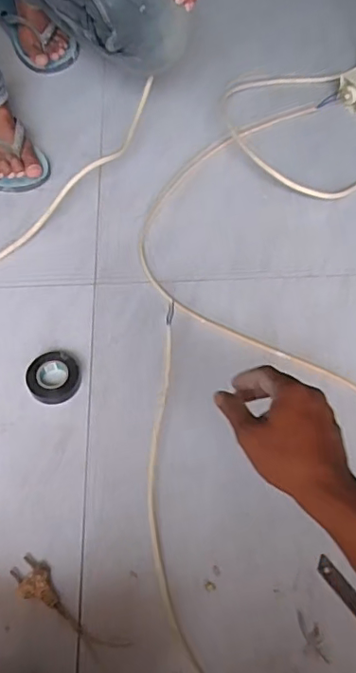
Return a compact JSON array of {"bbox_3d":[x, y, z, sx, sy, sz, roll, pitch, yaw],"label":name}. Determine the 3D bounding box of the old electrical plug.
[{"bbox_3d":[-0.111,0.271,0.538,0.139,0.010,0.035,31,62,19],"label":"old electrical plug"}]

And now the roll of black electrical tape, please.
[{"bbox_3d":[-0.154,0.050,0.671,0.063,0.014,0.064,0,57,0],"label":"roll of black electrical tape"}]

